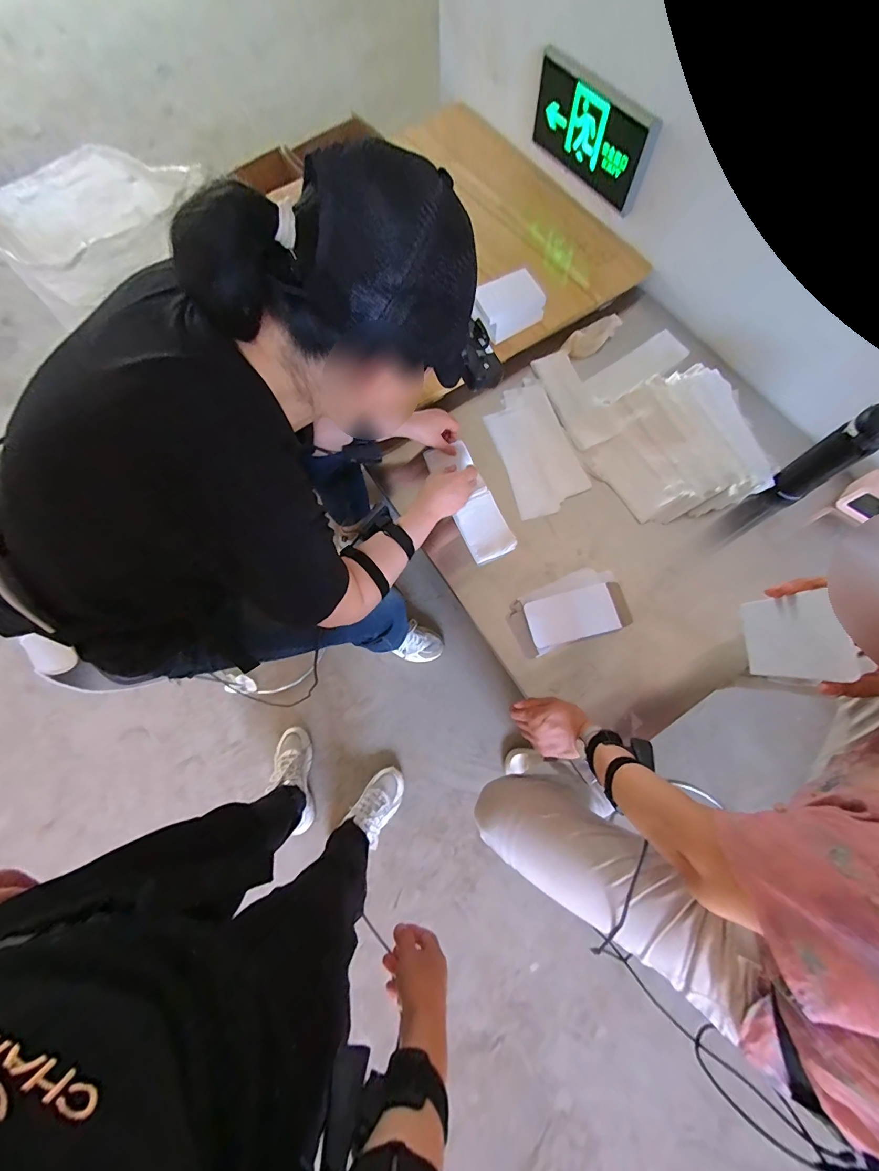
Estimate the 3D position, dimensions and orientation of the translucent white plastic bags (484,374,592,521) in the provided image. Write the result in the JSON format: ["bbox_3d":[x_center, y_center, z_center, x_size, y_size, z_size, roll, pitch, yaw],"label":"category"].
[{"bbox_3d":[0.197,-0.289,0.854,0.147,0.012,0.295,-16,73,-3],"label":"translucent white plastic bags"}]

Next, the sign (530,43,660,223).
[{"bbox_3d":[0.324,-0.970,0.881,0.033,0.155,0.335,-31,74,-8],"label":"sign"}]

